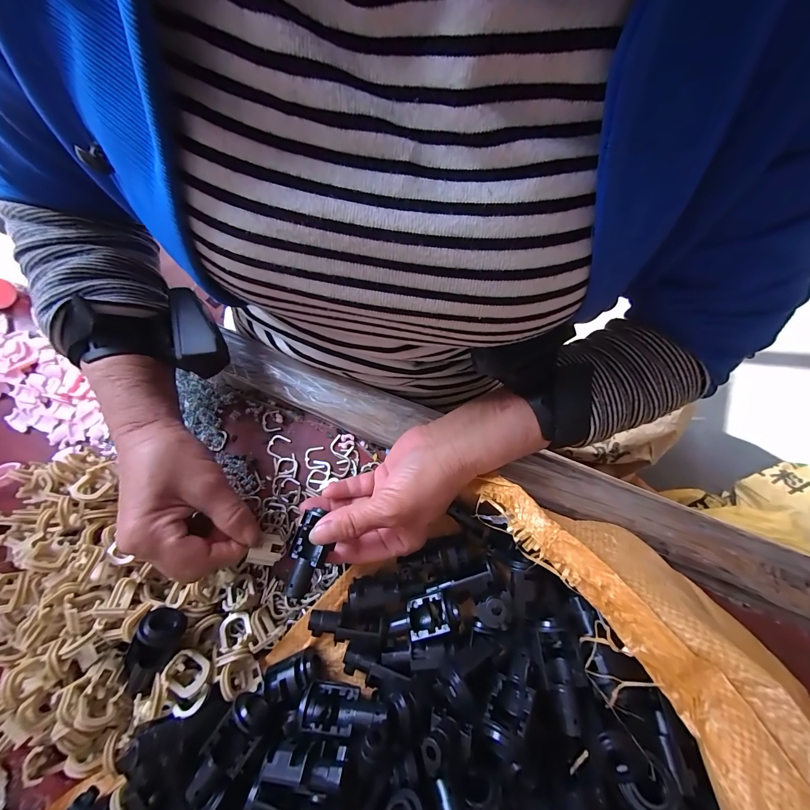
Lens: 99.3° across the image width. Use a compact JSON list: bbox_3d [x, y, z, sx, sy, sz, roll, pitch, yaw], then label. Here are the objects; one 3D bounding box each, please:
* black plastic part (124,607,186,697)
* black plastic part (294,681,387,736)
[{"bbox_3d":[-0.168,0.164,0.225,0.027,0.022,0.056,25,94,14],"label":"black plastic part"},{"bbox_3d":[-0.038,0.188,0.212,0.051,0.018,0.021,7,70,5],"label":"black plastic part"}]

